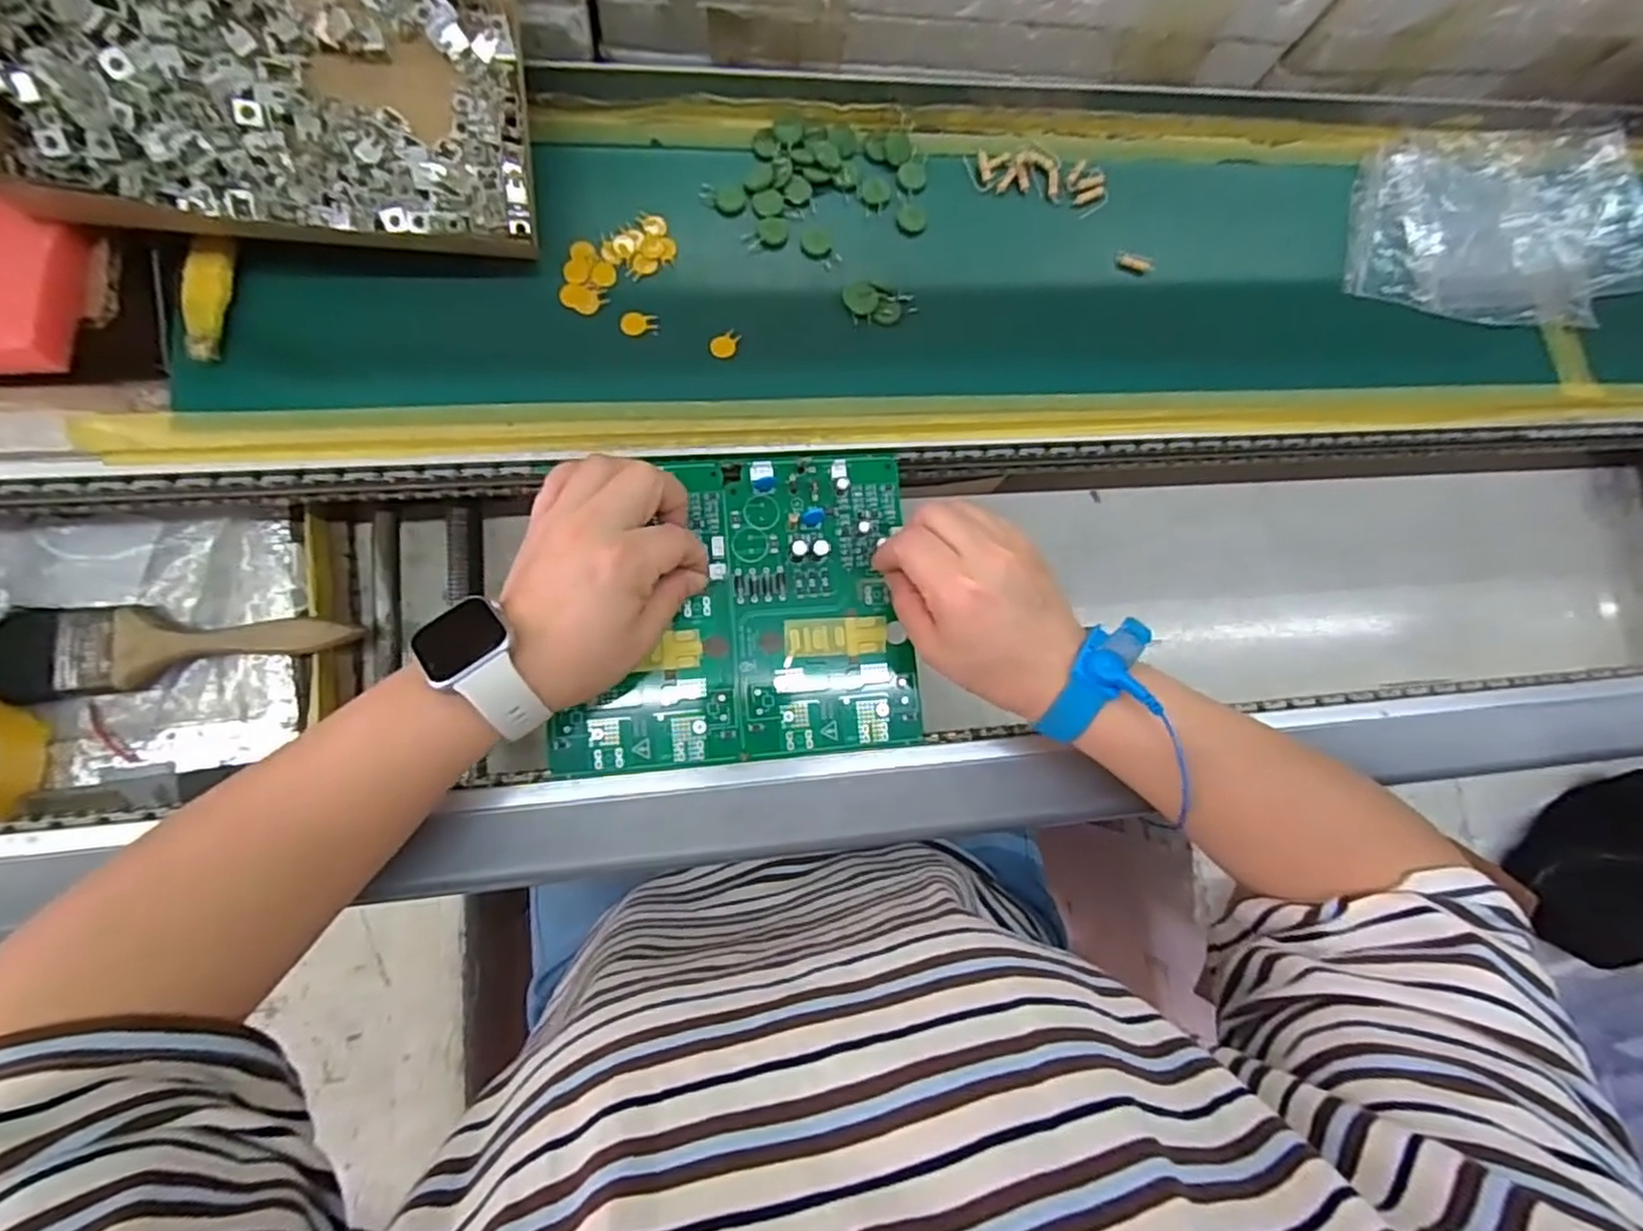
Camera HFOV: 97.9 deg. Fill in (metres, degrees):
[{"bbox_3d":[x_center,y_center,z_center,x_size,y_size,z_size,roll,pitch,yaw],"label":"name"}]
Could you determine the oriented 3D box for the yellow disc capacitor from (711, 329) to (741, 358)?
[{"bbox_3d":[-0.052,-0.147,0.387,0.018,0.004,0.012,-42,90,-10],"label":"yellow disc capacitor"}]

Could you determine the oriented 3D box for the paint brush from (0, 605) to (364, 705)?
[{"bbox_3d":[-0.368,0.019,0.403,0.195,0.025,0.051,-1,84,-8],"label":"paint brush"}]

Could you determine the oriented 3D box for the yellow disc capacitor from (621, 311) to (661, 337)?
[{"bbox_3d":[-0.098,-0.157,0.383,0.019,0.004,0.014,-5,84,-8],"label":"yellow disc capacitor"}]

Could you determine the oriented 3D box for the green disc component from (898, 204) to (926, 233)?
[{"bbox_3d":[0.052,-0.230,0.412,0.016,0.004,0.016,1,84,-8],"label":"green disc component"}]

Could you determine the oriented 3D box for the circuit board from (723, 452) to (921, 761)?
[{"bbox_3d":[0.001,-0.008,0.385,0.095,0.007,0.154,-4,84,-8],"label":"circuit board"}]

